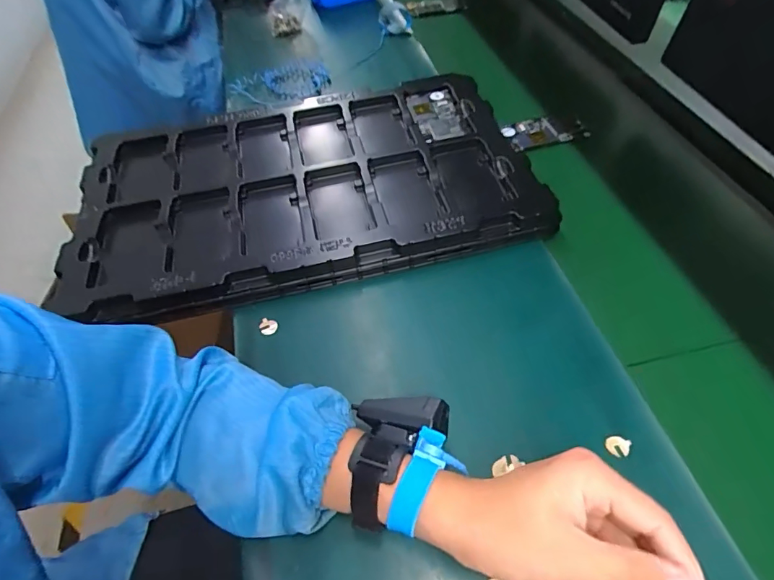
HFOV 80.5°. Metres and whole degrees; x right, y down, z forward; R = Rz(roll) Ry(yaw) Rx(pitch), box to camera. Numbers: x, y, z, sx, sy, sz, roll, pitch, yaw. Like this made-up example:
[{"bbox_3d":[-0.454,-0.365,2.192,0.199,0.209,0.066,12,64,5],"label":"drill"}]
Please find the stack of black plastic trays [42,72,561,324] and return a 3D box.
[{"bbox_3d":[-0.101,-0.129,0.582,0.550,0.060,0.295,-13,52,-10],"label":"stack of black plastic trays"}]

